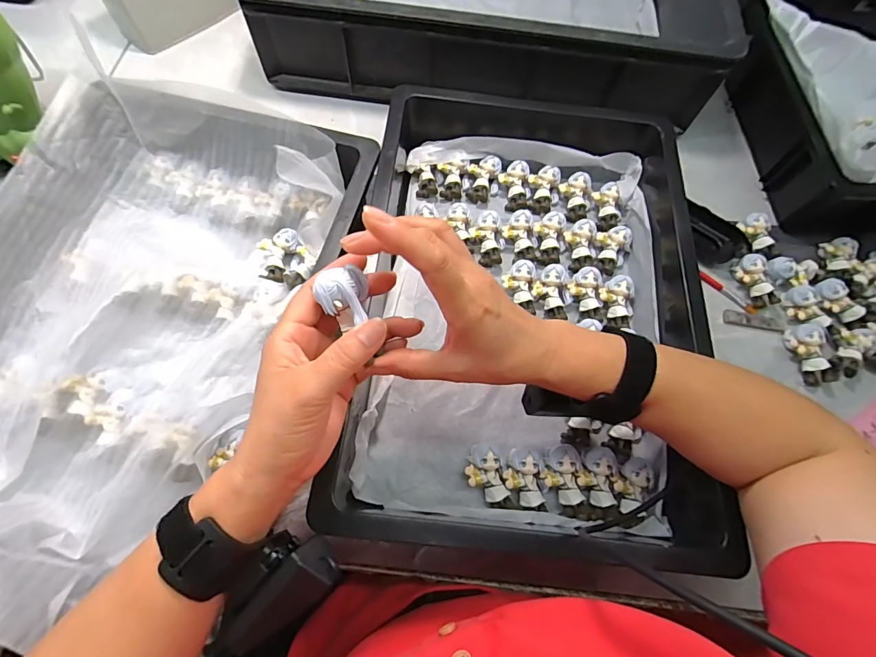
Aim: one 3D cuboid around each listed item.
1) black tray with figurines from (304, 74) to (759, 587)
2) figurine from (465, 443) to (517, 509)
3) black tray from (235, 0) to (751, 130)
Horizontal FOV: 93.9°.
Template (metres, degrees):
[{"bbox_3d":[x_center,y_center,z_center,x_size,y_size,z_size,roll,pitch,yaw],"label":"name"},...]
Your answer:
[{"bbox_3d":[0.084,-0.050,0.422,0.324,0.095,0.491,4,68,-1],"label":"black tray with figurines"},{"bbox_3d":[0.044,0.132,0.364,0.035,0.021,0.055,-8,69,-7],"label":"figurine"},{"bbox_3d":[0.082,-0.495,0.575,0.585,0.117,0.420,7,68,0],"label":"black tray"}]

